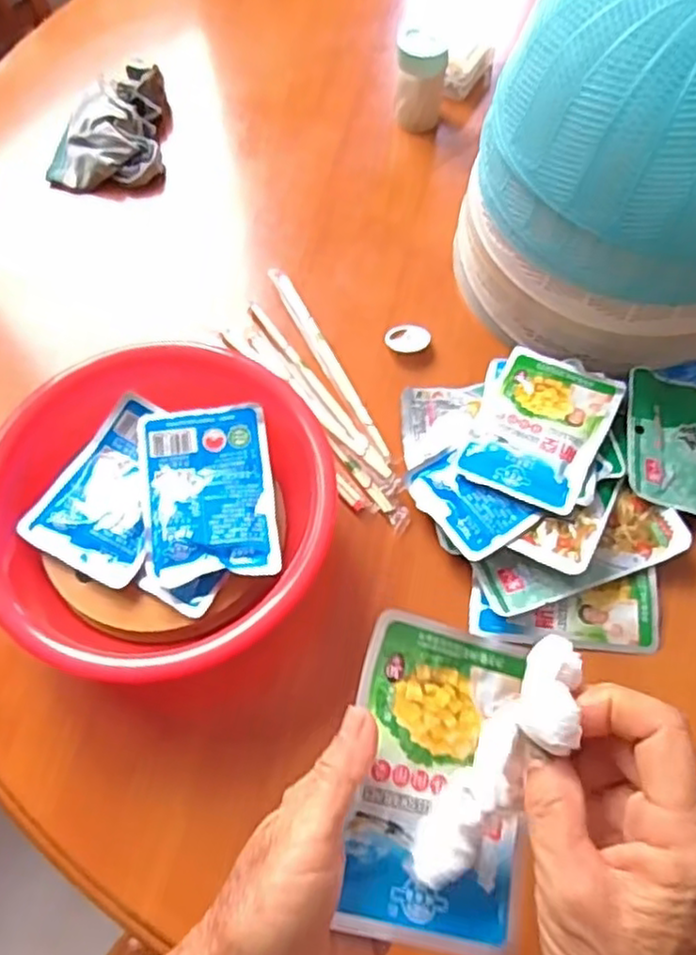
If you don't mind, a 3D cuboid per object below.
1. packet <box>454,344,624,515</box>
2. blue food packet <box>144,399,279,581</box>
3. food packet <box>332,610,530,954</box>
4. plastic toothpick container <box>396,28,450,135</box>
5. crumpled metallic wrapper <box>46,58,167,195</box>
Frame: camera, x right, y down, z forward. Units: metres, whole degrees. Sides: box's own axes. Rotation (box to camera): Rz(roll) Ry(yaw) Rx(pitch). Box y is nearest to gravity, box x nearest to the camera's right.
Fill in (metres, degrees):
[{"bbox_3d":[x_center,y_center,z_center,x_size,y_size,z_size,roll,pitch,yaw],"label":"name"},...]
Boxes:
[{"bbox_3d":[0.141,-0.038,0.515,0.088,0.007,0.127,20,62,19],"label":"packet"},{"bbox_3d":[-0.095,0.010,0.485,0.087,0.011,0.122,-8,65,-5],"label":"blue food packet"},{"bbox_3d":[0.040,0.130,0.309,0.076,0.006,0.128,14,68,-14],"label":"food packet"},{"bbox_3d":[0.068,-0.375,0.671,0.047,0.080,0.039,5,65,3],"label":"plastic toothpick container"},{"bbox_3d":[-0.233,-0.341,0.684,0.107,0.039,0.139,-4,65,-1],"label":"crumpled metallic wrapper"}]

